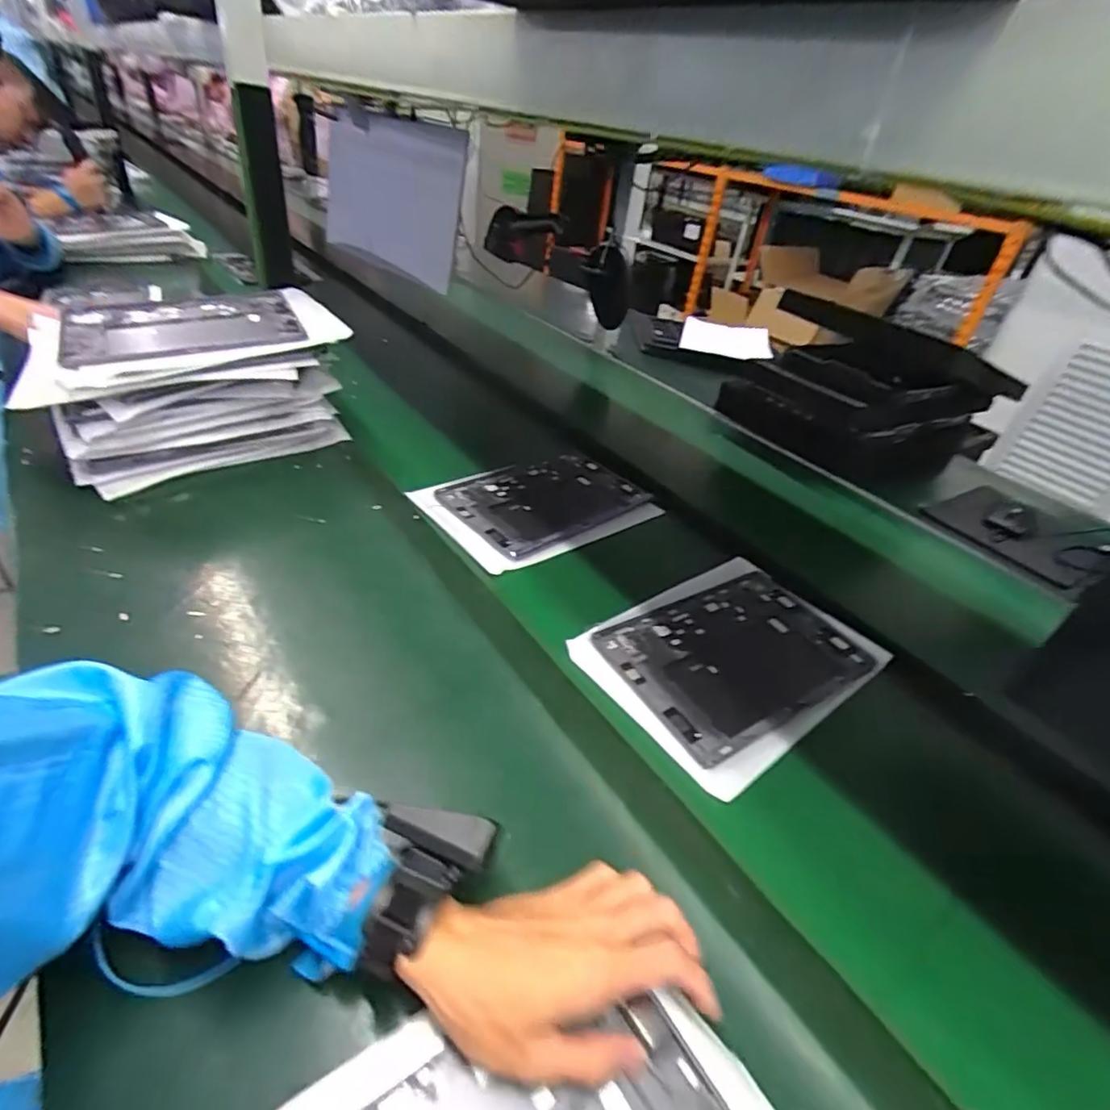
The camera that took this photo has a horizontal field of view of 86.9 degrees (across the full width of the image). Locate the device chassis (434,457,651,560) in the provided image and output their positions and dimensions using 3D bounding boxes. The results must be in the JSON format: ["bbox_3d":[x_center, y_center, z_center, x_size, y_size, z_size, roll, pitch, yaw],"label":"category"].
[{"bbox_3d":[-0.010,-0.079,0.788,0.250,0.008,0.170,-25,46,-36],"label":"device chassis"}]

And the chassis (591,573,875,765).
[{"bbox_3d":[0.186,0.098,0.589,0.252,0.010,0.167,-18,42,-30],"label":"chassis"}]

